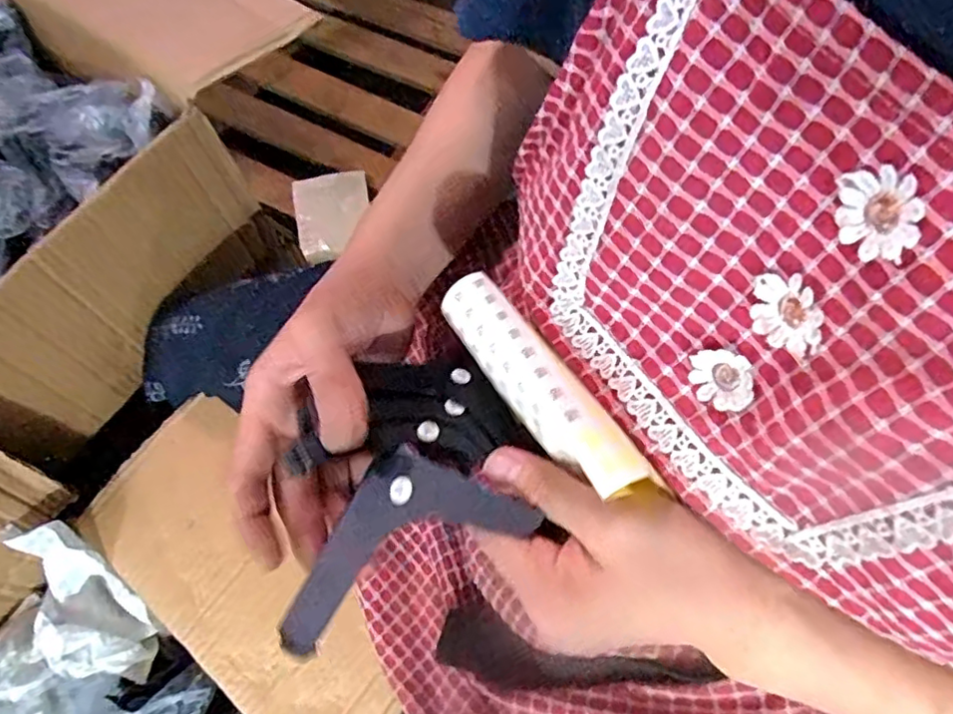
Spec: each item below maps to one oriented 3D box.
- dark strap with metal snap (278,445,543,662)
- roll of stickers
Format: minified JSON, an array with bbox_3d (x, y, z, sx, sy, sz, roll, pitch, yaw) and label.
[{"bbox_3d":[-0.040,0.078,0.273,0.118,0.013,0.062,-32,68,-5],"label":"dark strap with metal snap"},{"bbox_3d":[0.023,0.010,0.261,0.027,0.021,0.124,-29,52,-14],"label":"roll of stickers"}]

